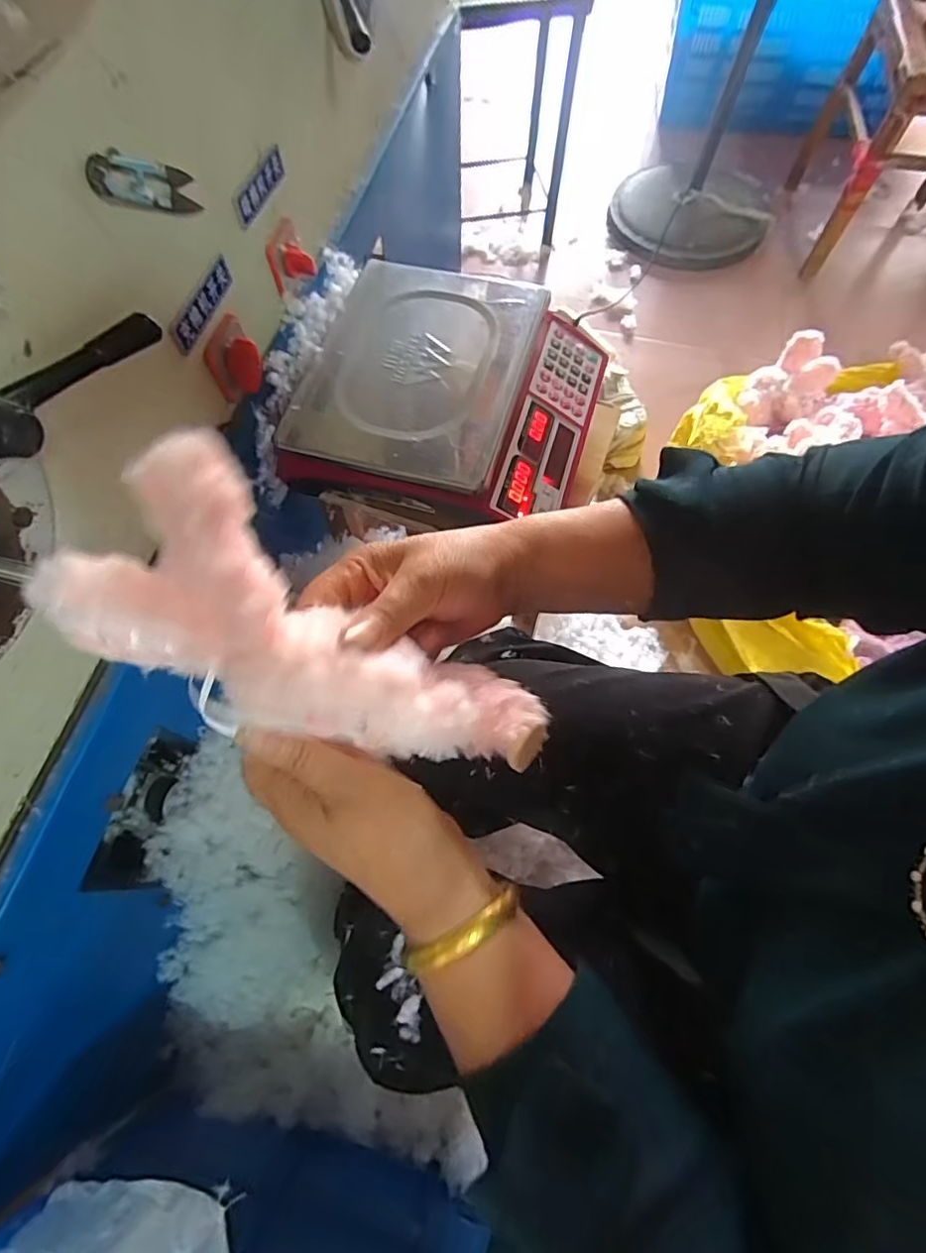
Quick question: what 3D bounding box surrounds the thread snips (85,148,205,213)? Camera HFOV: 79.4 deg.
[{"bbox_3d":[-0.229,-0.320,0.401,0.015,0.028,0.106,13,33,6],"label":"thread snips"}]

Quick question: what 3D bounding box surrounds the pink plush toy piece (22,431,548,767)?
[{"bbox_3d":[-0.063,0.002,0.245,0.222,0.064,0.085,26,68,-9],"label":"pink plush toy piece"}]

